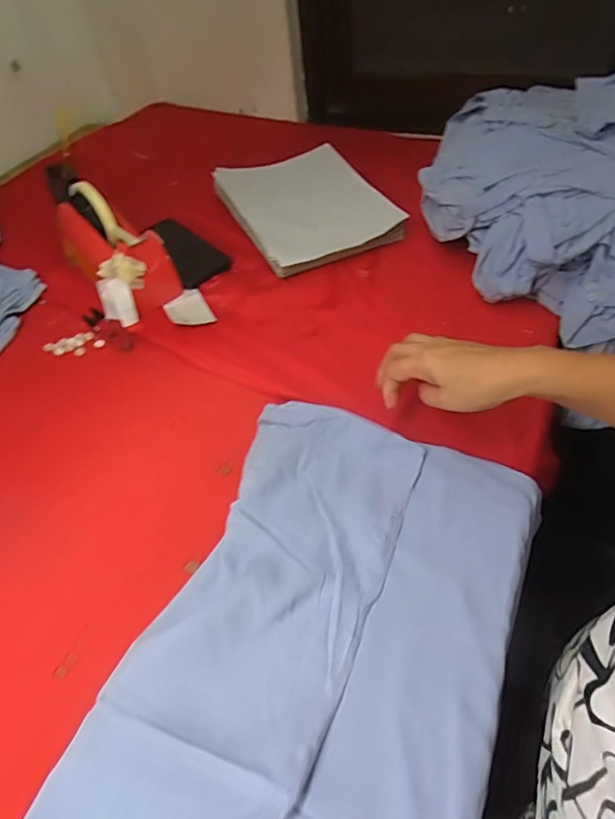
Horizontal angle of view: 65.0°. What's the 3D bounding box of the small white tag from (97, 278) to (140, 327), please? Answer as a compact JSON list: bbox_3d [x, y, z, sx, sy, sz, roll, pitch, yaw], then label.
[{"bbox_3d":[-0.250,-0.139,0.628,0.048,0.061,0.009,-6,22,18],"label":"small white tag"}]

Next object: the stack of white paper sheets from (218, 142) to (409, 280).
[{"bbox_3d":[-0.006,-0.325,0.768,0.207,0.042,0.276,-22,53,-14],"label":"stack of white paper sheets"}]

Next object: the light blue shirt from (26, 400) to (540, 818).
[{"bbox_3d":[-0.026,0.251,0.324,0.267,0.041,0.590,18,55,17],"label":"light blue shirt"}]

